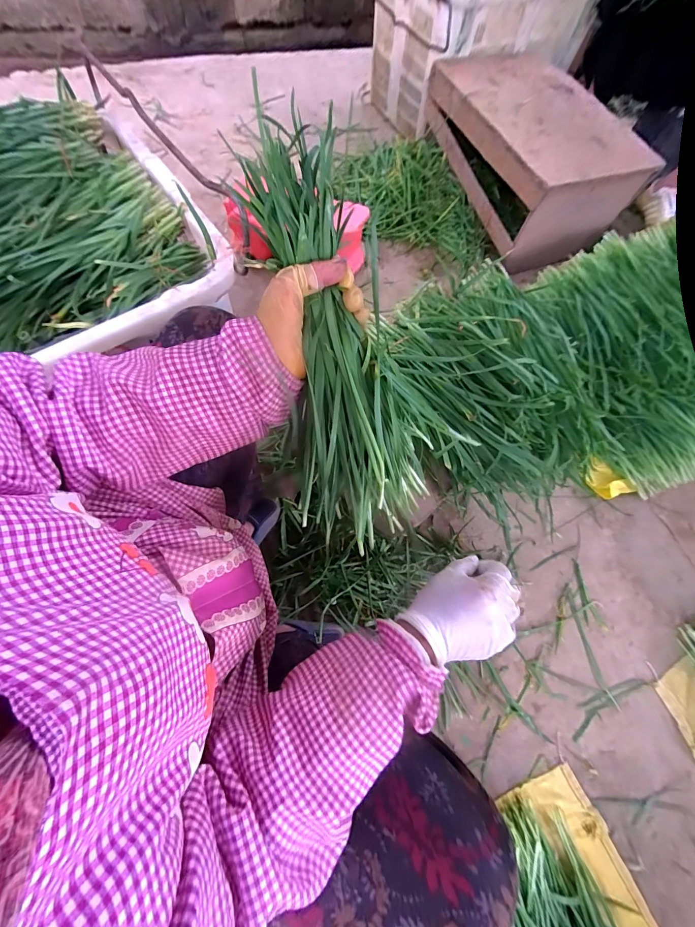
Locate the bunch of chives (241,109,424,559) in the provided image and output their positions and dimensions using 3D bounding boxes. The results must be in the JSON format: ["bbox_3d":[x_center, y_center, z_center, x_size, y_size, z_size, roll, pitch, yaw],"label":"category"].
[{"bbox_3d":[-0.007,-0.090,0.318,0.137,0.059,0.351,-16,109,-8],"label":"bunch of chives"}]

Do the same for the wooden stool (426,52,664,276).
[{"bbox_3d":[0.514,-0.918,1.010,0.394,0.235,0.631,-24,74,-13],"label":"wooden stool"}]

